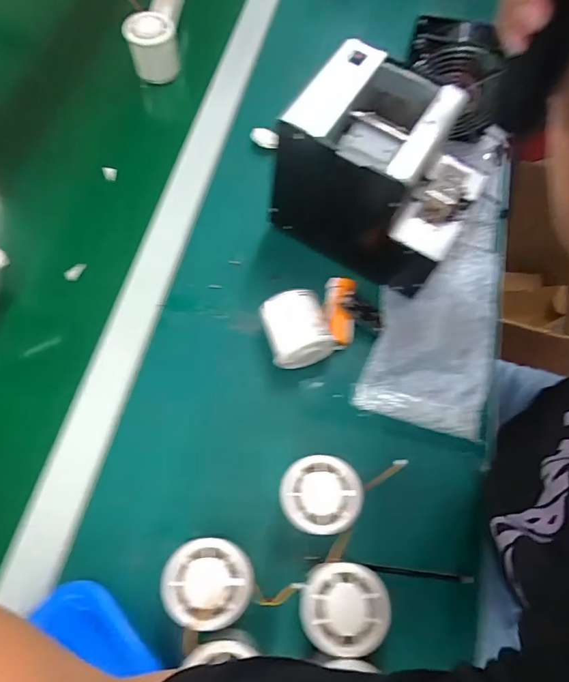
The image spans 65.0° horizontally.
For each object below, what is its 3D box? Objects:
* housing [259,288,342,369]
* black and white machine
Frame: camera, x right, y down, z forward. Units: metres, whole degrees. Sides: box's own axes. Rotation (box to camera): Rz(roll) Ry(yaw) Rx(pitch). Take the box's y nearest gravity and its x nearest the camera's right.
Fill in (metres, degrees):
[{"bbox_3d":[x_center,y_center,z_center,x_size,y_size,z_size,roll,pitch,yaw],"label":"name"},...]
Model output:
[{"bbox_3d":[0.012,-0.008,0.432,0.058,0.053,0.070,-14,67,-9],"label":"housing"},{"bbox_3d":[0.095,-0.159,0.445,0.181,0.156,0.122,29,68,10],"label":"black and white machine"}]

